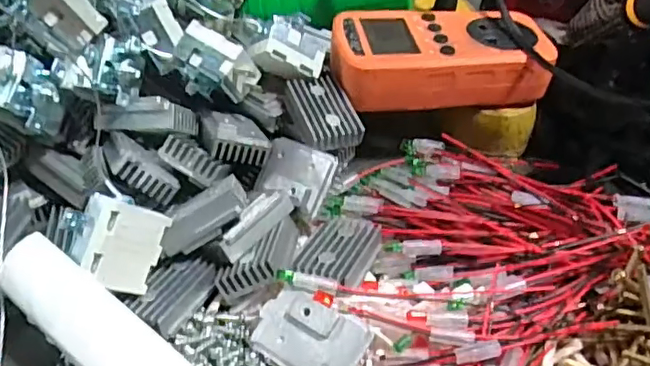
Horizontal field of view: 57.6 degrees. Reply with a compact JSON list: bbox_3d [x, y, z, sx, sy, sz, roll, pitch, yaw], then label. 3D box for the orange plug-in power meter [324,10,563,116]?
[{"bbox_3d":[0.068,-0.072,0.361,0.131,0.042,0.069,-3,41,-8],"label":"orange plug-in power meter"}]

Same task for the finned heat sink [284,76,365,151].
[{"bbox_3d":[-0.002,-0.039,0.327,0.032,0.014,0.045,-17,52,-20],"label":"finned heat sink"}]

